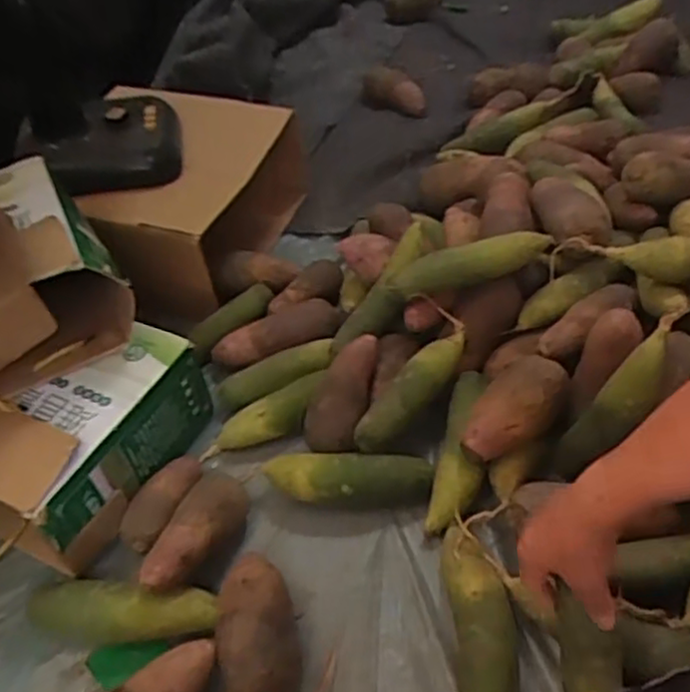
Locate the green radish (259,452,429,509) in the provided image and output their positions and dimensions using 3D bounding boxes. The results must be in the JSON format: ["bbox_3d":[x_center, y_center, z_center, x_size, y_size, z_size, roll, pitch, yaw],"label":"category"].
[{"bbox_3d":[0.001,0.154,0.819,0.197,0.045,0.057,0,46,7],"label":"green radish"}]

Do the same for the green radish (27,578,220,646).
[{"bbox_3d":[-0.231,0.273,0.733,0.202,0.070,0.056,0,46,8],"label":"green radish"}]

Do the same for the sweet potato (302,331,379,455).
[{"bbox_3d":[0.000,0.052,0.864,0.064,0.046,0.158,15,68,20],"label":"sweet potato"}]

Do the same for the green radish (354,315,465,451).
[{"bbox_3d":[0.089,0.046,0.857,0.045,0.052,0.206,27,55,29],"label":"green radish"}]

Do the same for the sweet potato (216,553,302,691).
[{"bbox_3d":[-0.088,0.279,0.698,0.080,0.071,0.145,-14,46,-6],"label":"sweet potato"}]

